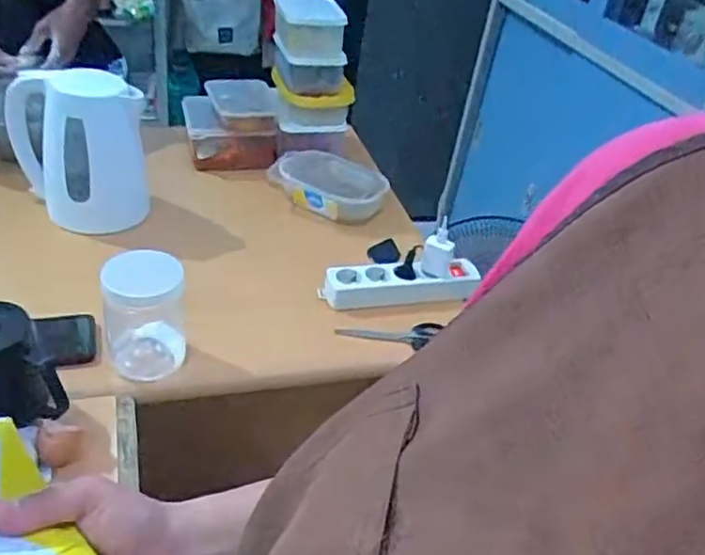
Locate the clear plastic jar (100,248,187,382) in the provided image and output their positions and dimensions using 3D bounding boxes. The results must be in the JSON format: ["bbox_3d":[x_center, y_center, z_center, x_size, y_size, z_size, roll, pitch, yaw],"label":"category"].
[{"bbox_3d":[-0.242,0.040,0.774,0.085,0.138,0.083,6,36,-5],"label":"clear plastic jar"}]

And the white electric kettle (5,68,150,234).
[{"bbox_3d":[-0.400,-0.186,0.983,0.180,0.215,0.112,-9,40,-24],"label":"white electric kettle"}]

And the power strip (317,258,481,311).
[{"bbox_3d":[0.074,0.008,0.964,0.242,0.040,0.061,-1,37,-14],"label":"power strip"}]

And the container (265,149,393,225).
[{"bbox_3d":[-0.035,-0.166,1.169,0.193,0.057,0.142,18,37,11],"label":"container"}]

